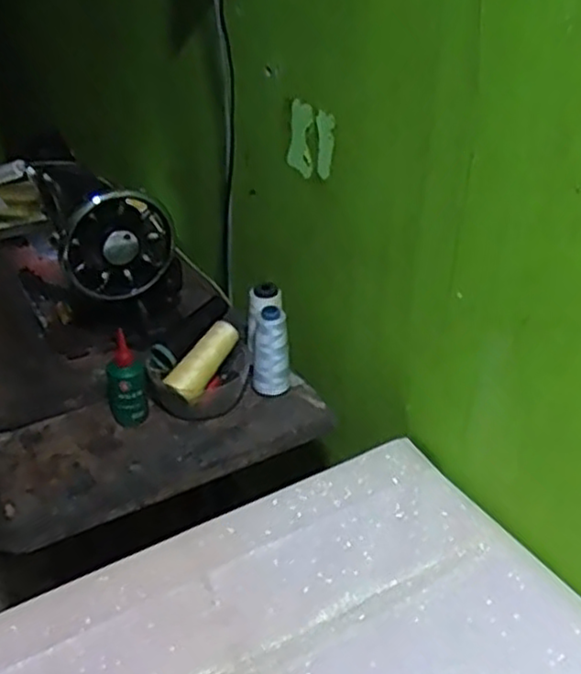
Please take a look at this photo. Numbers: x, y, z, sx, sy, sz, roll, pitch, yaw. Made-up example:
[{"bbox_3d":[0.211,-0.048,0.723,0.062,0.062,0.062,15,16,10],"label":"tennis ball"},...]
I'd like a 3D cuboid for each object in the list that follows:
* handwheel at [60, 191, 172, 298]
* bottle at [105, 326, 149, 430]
[{"bbox_3d":[-0.205,-0.107,0.882,0.127,0.128,0.036,-20,39,-28],"label":"handwheel"},{"bbox_3d":[-0.190,0.046,0.845,0.045,0.122,0.036,-11,34,-15],"label":"bottle"}]

